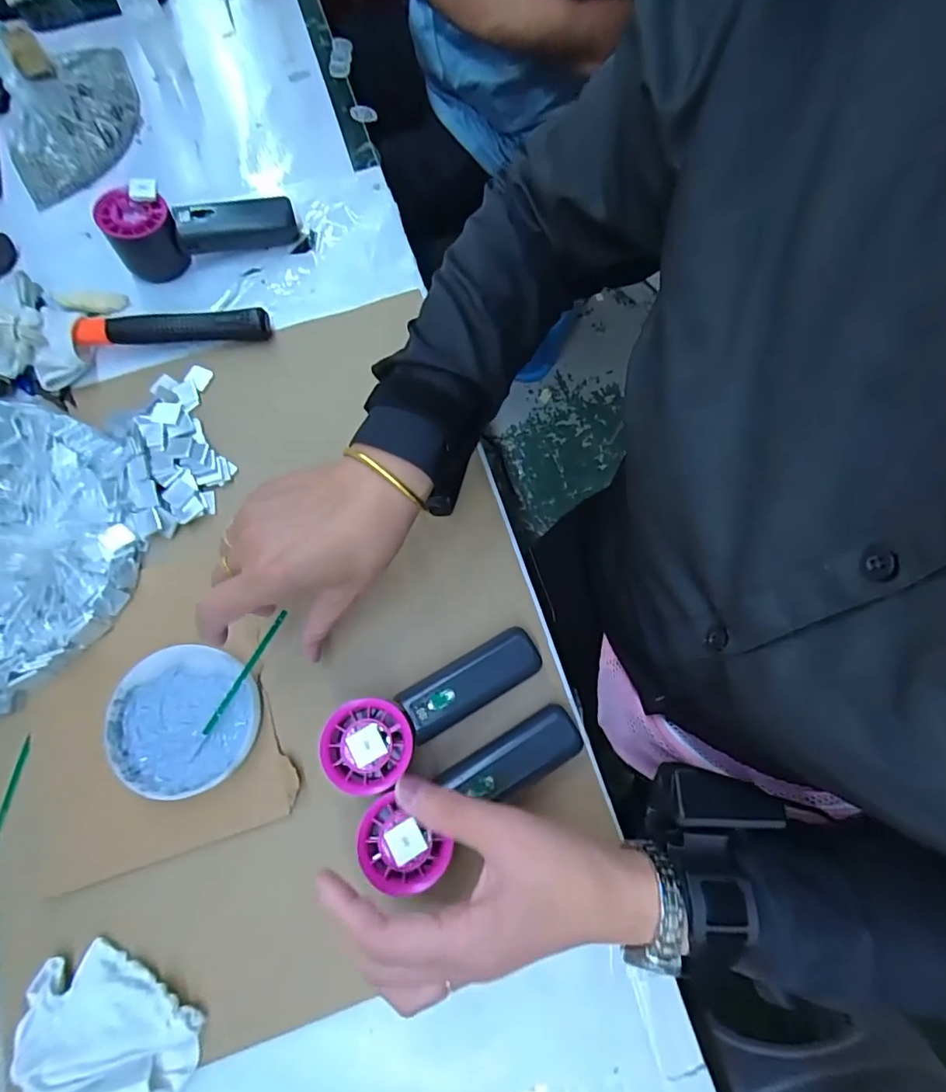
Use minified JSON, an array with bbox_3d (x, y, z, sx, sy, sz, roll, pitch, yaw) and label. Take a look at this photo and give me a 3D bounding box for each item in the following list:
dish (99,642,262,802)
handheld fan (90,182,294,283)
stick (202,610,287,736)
[{"bbox_3d":[-0.204,0.123,0.367,0.098,0.017,0.098,1,76,0],"label":"dish"},{"bbox_3d":[-0.239,-0.287,0.457,0.154,0.049,0.049,-16,76,-2],"label":"handheld fan"},{"bbox_3d":[-0.162,0.090,0.367,0.006,0.009,0.103,35,93,8],"label":"stick"}]

